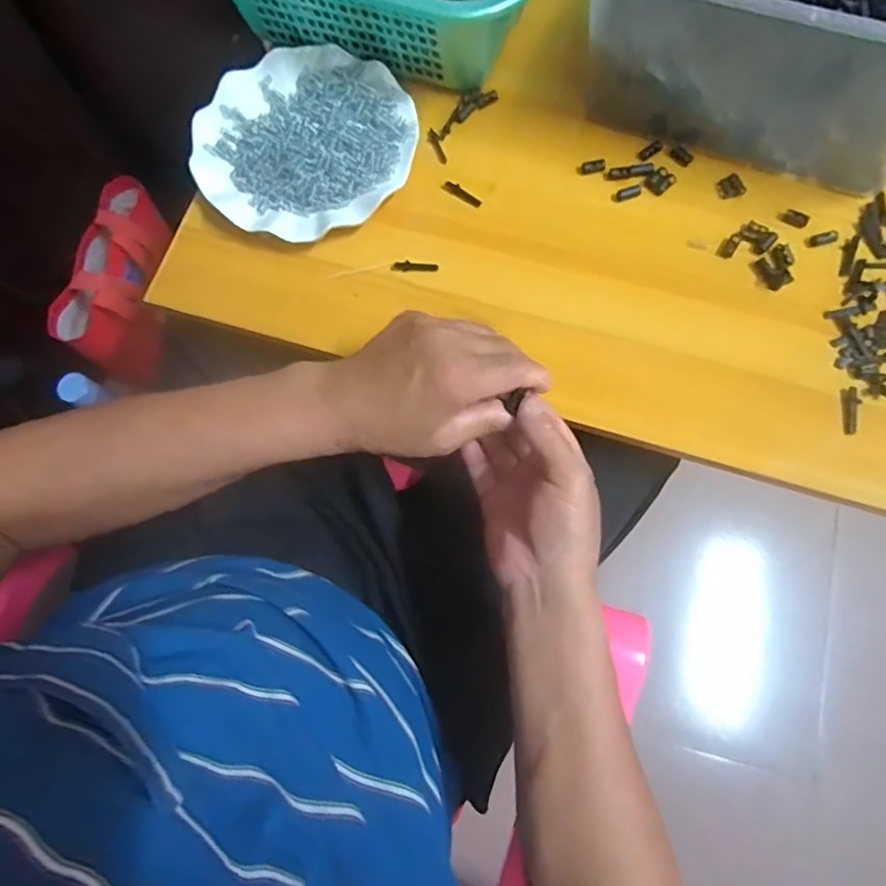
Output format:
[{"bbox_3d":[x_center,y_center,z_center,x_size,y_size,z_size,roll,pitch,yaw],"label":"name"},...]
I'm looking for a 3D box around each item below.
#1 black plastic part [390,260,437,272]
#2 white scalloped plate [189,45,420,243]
[{"bbox_3d":[-0.023,-0.143,0.472,0.037,0.004,0.008,0,74,2],"label":"black plastic part"},{"bbox_3d":[-0.117,-0.250,0.492,0.176,0.022,0.172,0,74,1],"label":"white scalloped plate"}]

